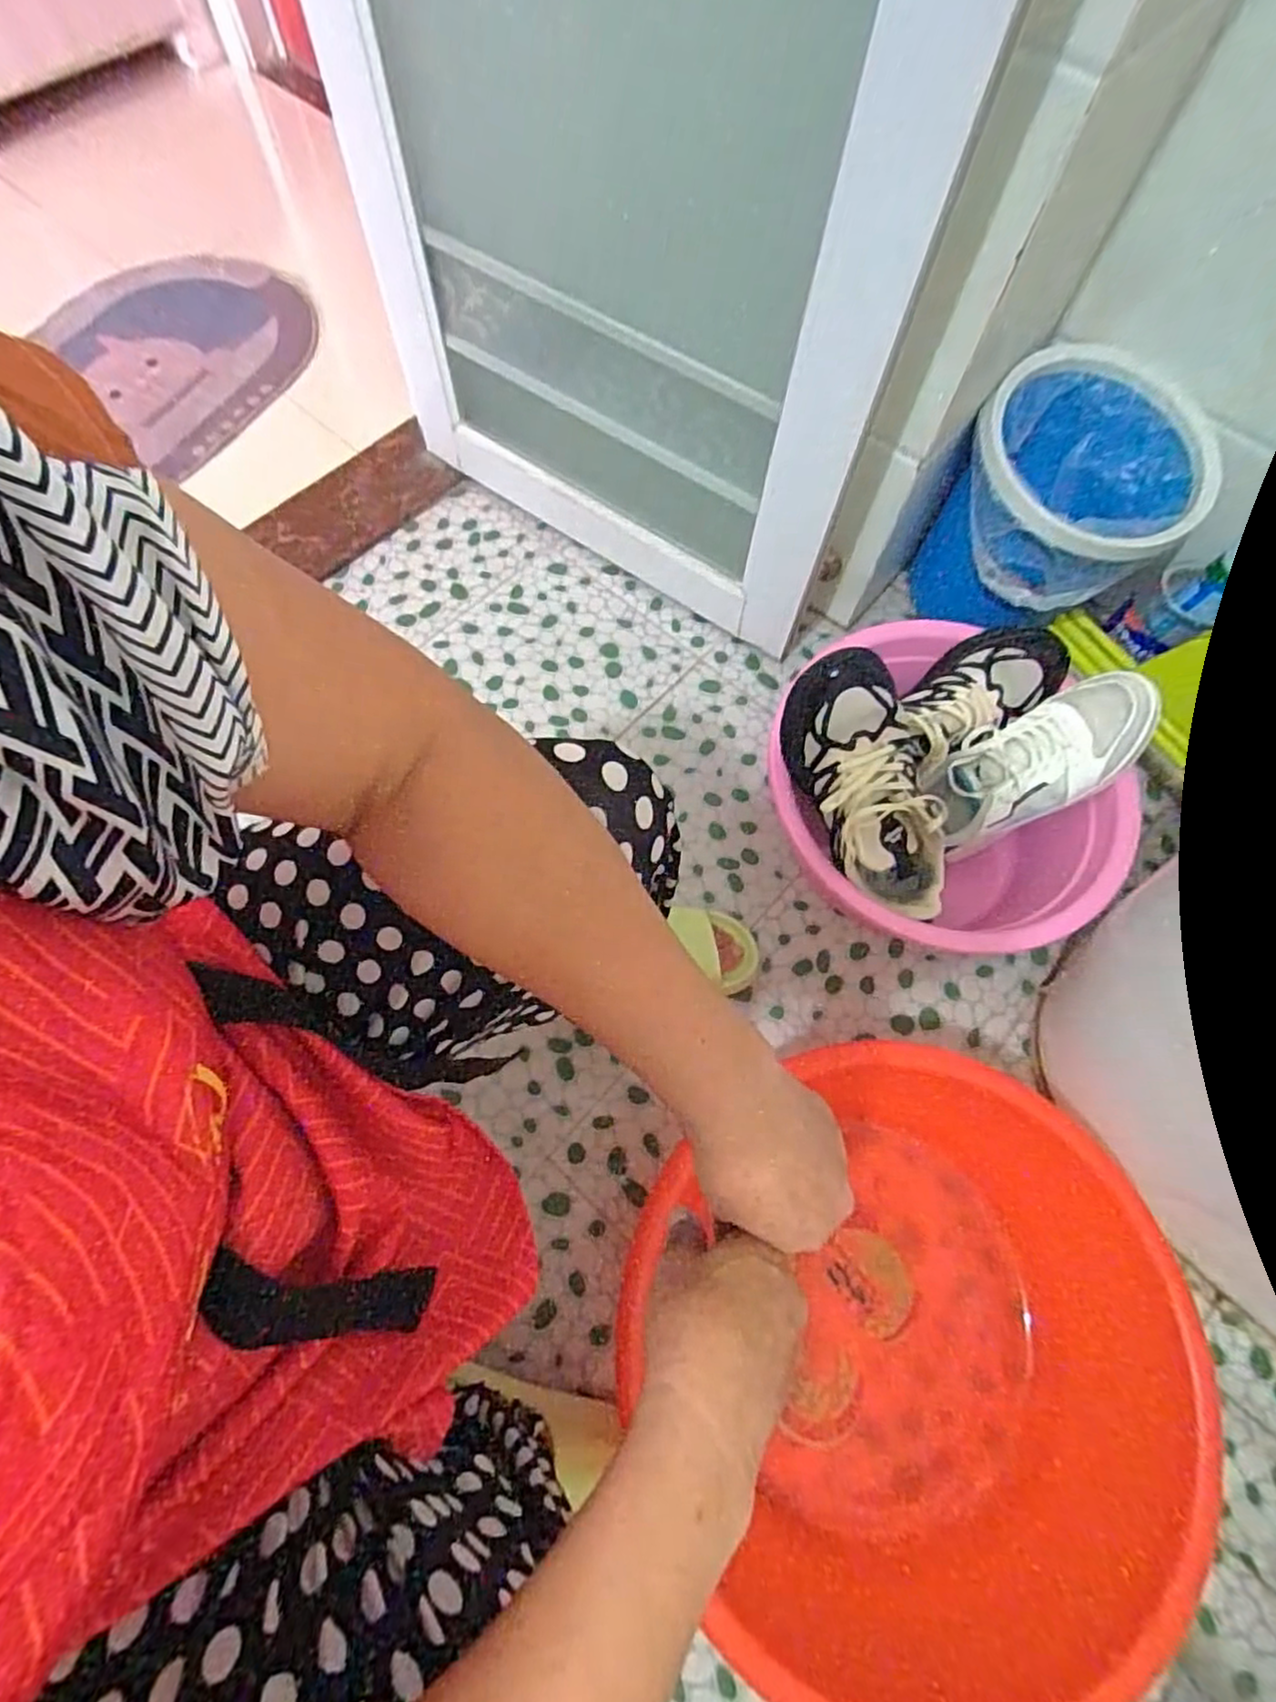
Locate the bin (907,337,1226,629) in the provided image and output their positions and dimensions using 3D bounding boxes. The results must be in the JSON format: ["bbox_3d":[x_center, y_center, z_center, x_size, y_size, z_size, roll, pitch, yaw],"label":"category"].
[{"bbox_3d":[0.523,-0.416,0.891,0.252,0.279,0.262,37,72,13],"label":"bin"}]

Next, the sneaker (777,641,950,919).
[{"bbox_3d":[0.232,-0.059,0.688,0.110,0.086,0.271,-24,95,-12],"label":"sneaker"}]

